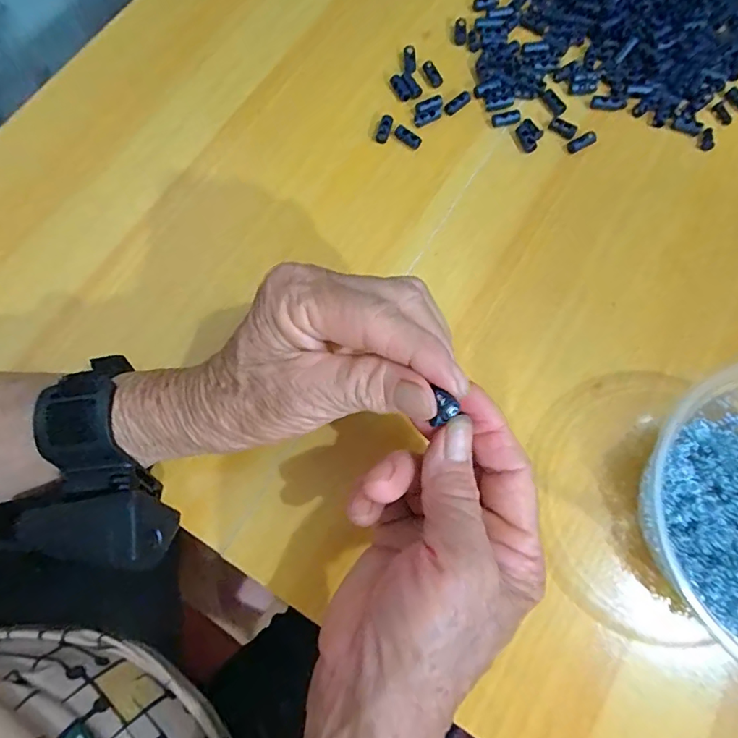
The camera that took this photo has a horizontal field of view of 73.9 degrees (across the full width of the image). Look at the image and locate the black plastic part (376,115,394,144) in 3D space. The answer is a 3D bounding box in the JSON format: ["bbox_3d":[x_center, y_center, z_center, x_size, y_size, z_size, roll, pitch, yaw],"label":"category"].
[{"bbox_3d":[0.010,-0.161,0.329,0.009,0.004,0.020,17,87,7],"label":"black plastic part"}]

